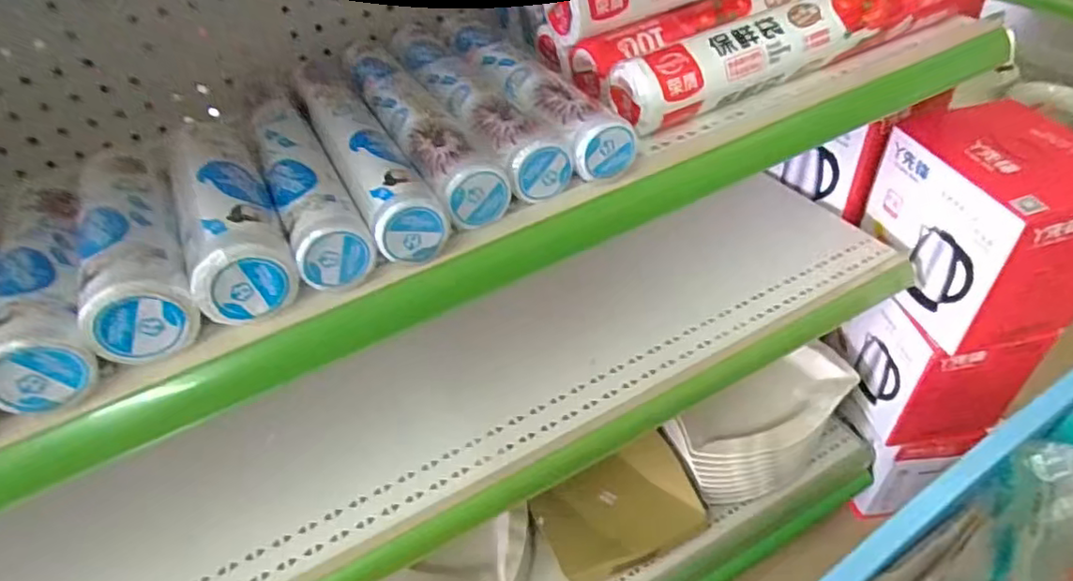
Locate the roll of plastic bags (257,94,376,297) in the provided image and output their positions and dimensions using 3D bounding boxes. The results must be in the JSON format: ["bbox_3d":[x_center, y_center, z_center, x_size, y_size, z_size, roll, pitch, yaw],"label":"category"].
[{"bbox_3d":[-0.171,-0.082,0.451,0.044,0.043,0.216,-24,46,-16],"label":"roll of plastic bags"}]

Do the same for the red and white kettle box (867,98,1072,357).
[{"bbox_3d":[0.543,-0.081,0.753,0.163,0.201,0.206,-13,44,-5],"label":"red and white kettle box"}]

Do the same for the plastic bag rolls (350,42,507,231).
[{"bbox_3d":[-0.105,-0.144,0.503,0.044,0.039,0.289,-24,46,-16],"label":"plastic bag rolls"}]

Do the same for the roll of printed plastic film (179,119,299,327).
[{"bbox_3d":[-0.204,-0.053,0.419,0.052,0.054,0.172,-22,46,-15],"label":"roll of printed plastic film"}]

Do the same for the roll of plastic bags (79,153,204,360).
[{"bbox_3d":[-0.265,-0.035,0.406,0.053,0.056,0.189,-26,47,-18],"label":"roll of plastic bags"}]

